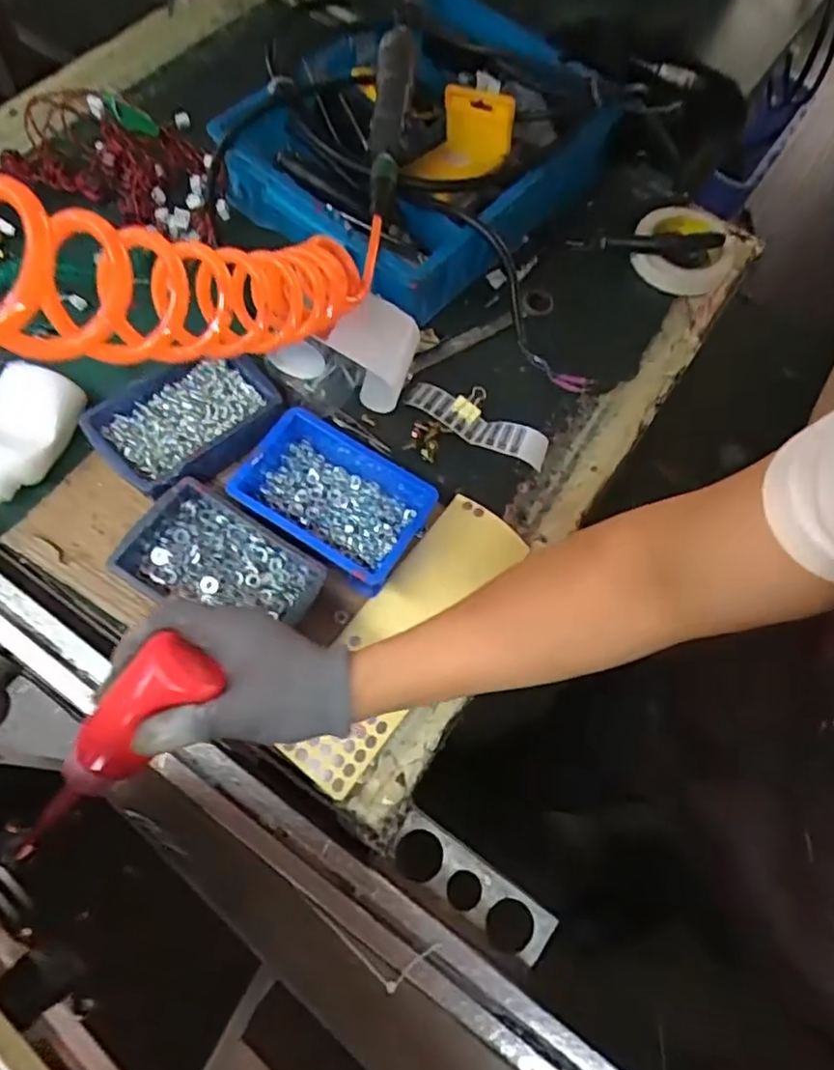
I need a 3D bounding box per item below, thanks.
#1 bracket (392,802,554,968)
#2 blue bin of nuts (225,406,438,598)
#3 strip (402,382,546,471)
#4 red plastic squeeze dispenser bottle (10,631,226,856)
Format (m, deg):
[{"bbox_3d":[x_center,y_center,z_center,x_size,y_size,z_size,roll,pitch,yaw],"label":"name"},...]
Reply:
[{"bbox_3d":[0.045,0.286,0.523,0.146,0.007,0.041,36,74,7],"label":"bracket"},{"bbox_3d":[-0.073,-0.031,0.536,0.154,0.057,0.104,33,70,11],"label":"blue bin of nuts"},{"bbox_3d":[0.055,-0.106,0.601,0.144,0.023,0.033,27,69,9],"label":"strip"},{"bbox_3d":[-0.169,0.119,0.349,0.043,0.031,0.144,42,96,14],"label":"red plastic squeeze dispenser bottle"}]

